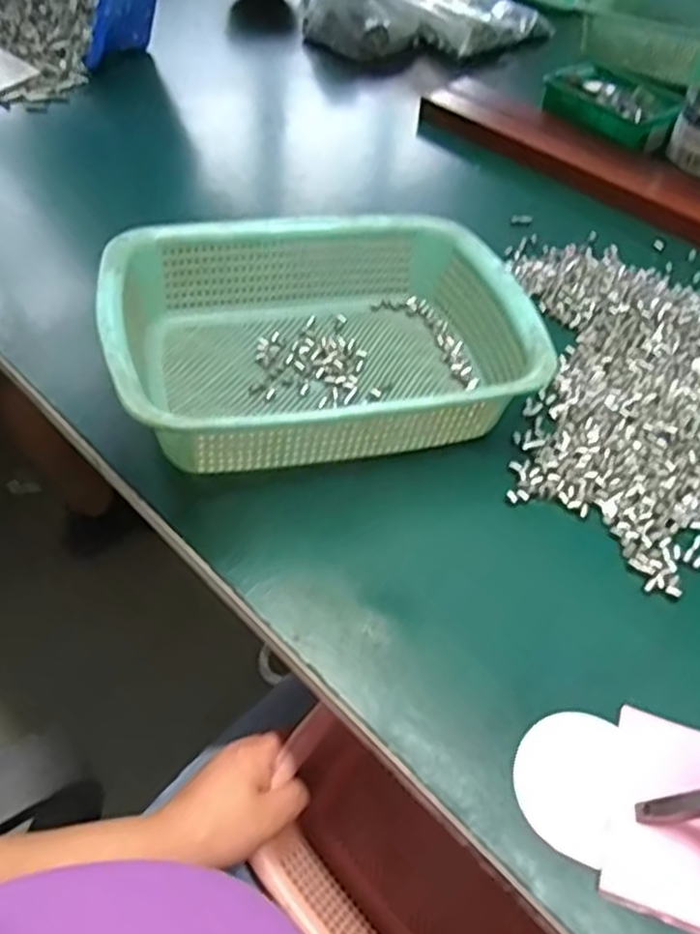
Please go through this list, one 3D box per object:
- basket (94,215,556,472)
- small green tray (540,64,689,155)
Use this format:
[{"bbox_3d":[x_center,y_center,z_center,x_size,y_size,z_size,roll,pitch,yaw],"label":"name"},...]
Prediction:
[{"bbox_3d":[-0.021,-0.097,0.546,0.298,0.084,0.224,-10,52,-12],"label":"basket"},{"bbox_3d":[0.306,-0.427,0.873,0.165,0.039,0.086,31,55,20],"label":"small green tray"}]

